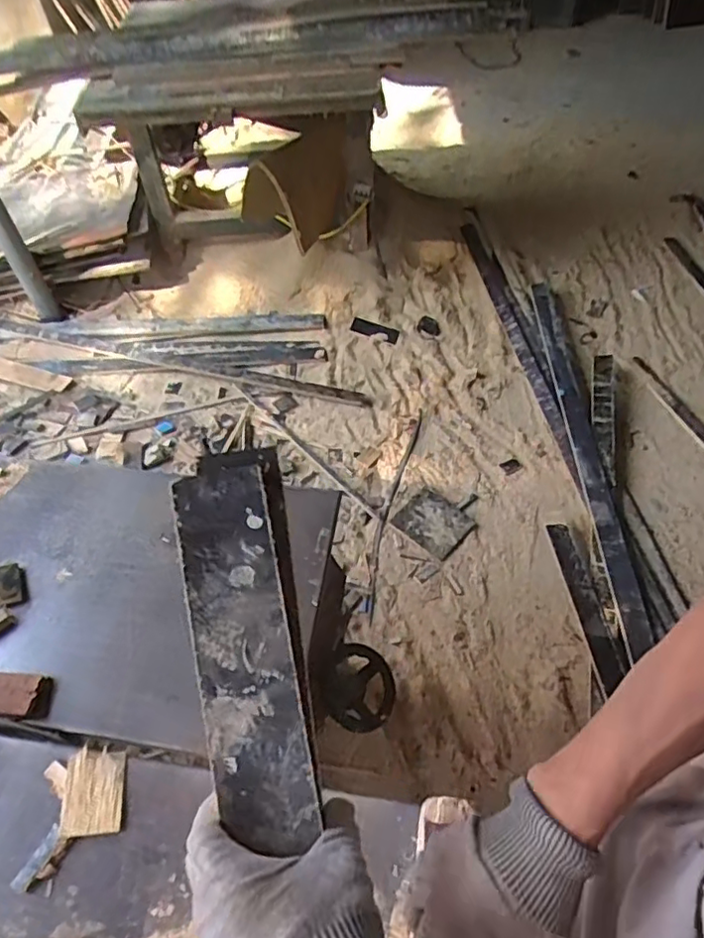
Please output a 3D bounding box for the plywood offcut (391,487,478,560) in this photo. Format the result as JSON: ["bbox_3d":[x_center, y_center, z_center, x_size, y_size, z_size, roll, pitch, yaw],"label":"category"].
[{"bbox_3d":[0.251,0.165,1.835,0.204,0.023,0.186,38,55,20],"label":"plywood offcut"}]

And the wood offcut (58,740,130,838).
[{"bbox_3d":[-0.286,0.355,0.667,0.062,0.009,0.088,1,57,-15],"label":"wood offcut"}]

